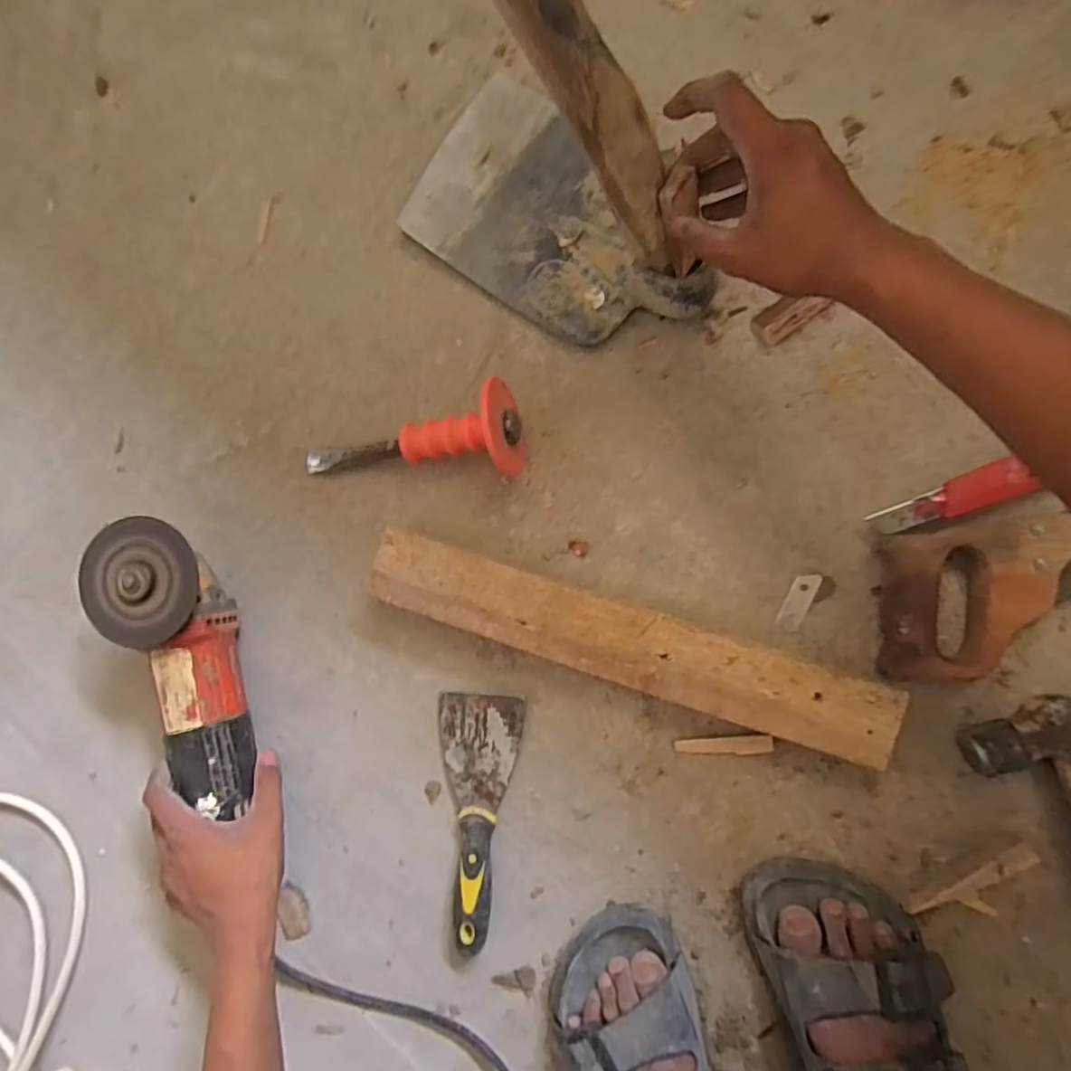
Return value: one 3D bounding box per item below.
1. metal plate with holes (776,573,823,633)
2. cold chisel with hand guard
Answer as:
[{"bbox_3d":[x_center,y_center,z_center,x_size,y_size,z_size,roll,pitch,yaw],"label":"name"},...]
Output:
[{"bbox_3d":[0.208,0.052,0.472,0.020,0.006,0.047,22,89,9],"label":"metal plate with holes"},{"bbox_3d":[-0.108,-0.075,0.513,0.205,0.075,0.075,-8,84,21],"label":"cold chisel with hand guard"}]

